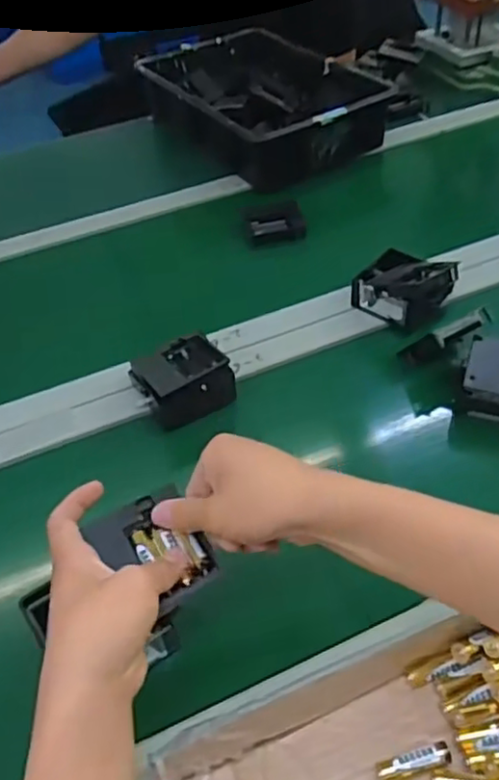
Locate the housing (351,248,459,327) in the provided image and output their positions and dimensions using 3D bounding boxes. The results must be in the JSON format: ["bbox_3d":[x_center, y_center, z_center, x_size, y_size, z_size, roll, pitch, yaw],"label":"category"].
[{"bbox_3d":[0.181,-0.123,0.753,0.098,0.065,0.089,32,56,31],"label":"housing"}]

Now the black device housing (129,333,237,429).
[{"bbox_3d":[-0.068,-0.012,0.672,0.091,0.051,0.080,-21,47,-15],"label":"black device housing"}]

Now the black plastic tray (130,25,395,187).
[{"bbox_3d":[0.026,-0.495,1.122,0.284,0.101,0.398,-26,49,-19],"label":"black plastic tray"}]

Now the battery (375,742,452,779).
[{"bbox_3d":[0.109,0.246,0.428,0.049,0.014,0.014,-13,46,-8],"label":"battery"}]

